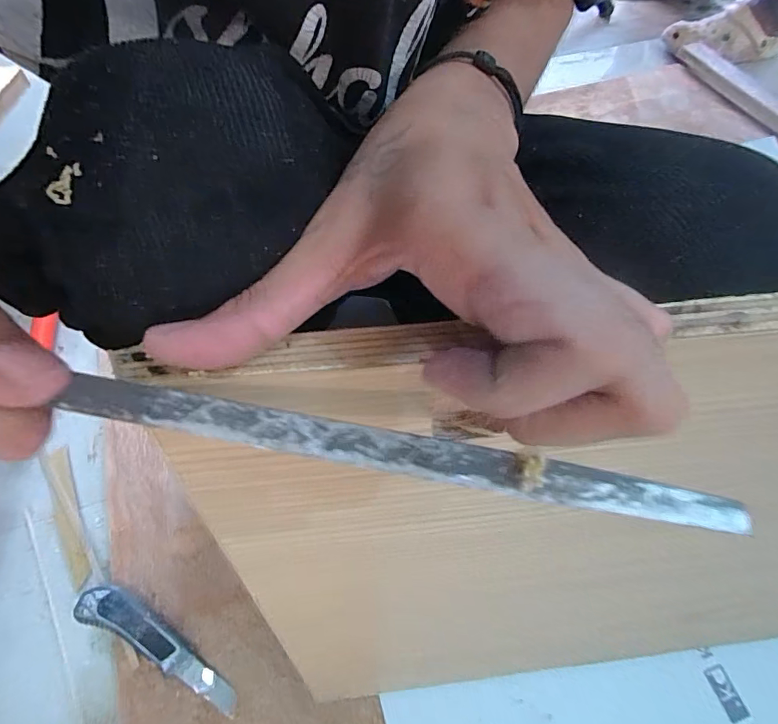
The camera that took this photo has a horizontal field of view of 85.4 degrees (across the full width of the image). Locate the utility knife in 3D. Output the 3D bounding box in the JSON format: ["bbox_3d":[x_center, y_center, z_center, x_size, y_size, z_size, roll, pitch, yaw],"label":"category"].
[{"bbox_3d":[-0.208,0.255,0.385,0.170,0.022,0.035,23,63,12],"label":"utility knife"}]

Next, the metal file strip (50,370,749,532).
[{"bbox_3d":[-0.002,0.019,0.101,0.163,0.007,0.011,10,61,6],"label":"metal file strip"}]

